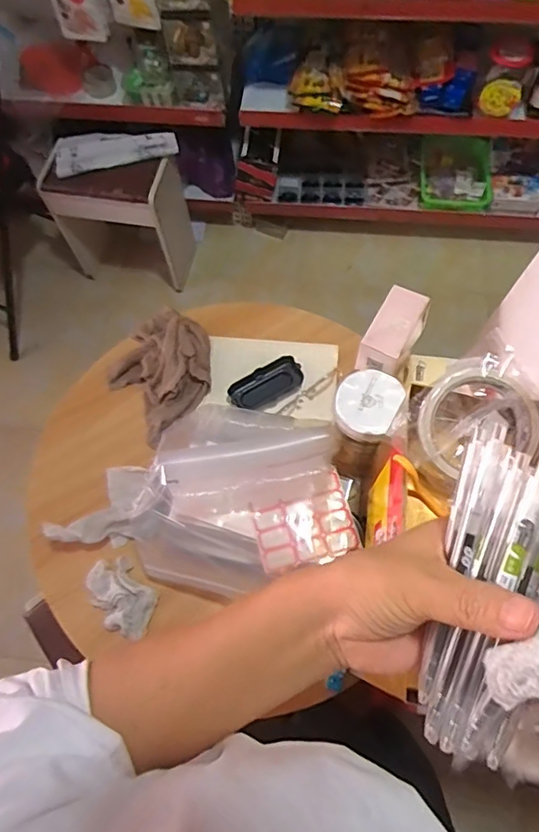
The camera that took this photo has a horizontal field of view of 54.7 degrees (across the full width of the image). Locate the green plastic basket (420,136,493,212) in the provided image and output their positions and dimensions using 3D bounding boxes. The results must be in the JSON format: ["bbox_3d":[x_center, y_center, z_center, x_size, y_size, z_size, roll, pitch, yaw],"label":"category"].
[{"bbox_3d":[0.579,-0.764,1.619,0.217,0.090,0.243,8,68,6],"label":"green plastic basket"}]

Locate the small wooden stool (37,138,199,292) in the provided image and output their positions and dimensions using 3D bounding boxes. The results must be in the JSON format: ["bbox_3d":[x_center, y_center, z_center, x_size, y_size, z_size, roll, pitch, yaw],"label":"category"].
[{"bbox_3d":[-0.434,-0.591,1.551,0.339,0.379,0.206,12,69,7],"label":"small wooden stool"}]

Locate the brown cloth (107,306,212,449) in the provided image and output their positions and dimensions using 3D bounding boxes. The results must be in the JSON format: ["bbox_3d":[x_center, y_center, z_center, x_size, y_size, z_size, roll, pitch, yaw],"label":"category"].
[{"bbox_3d":[-0.162,-0.073,0.775,0.164,0.046,0.171,42,75,17],"label":"brown cloth"}]

